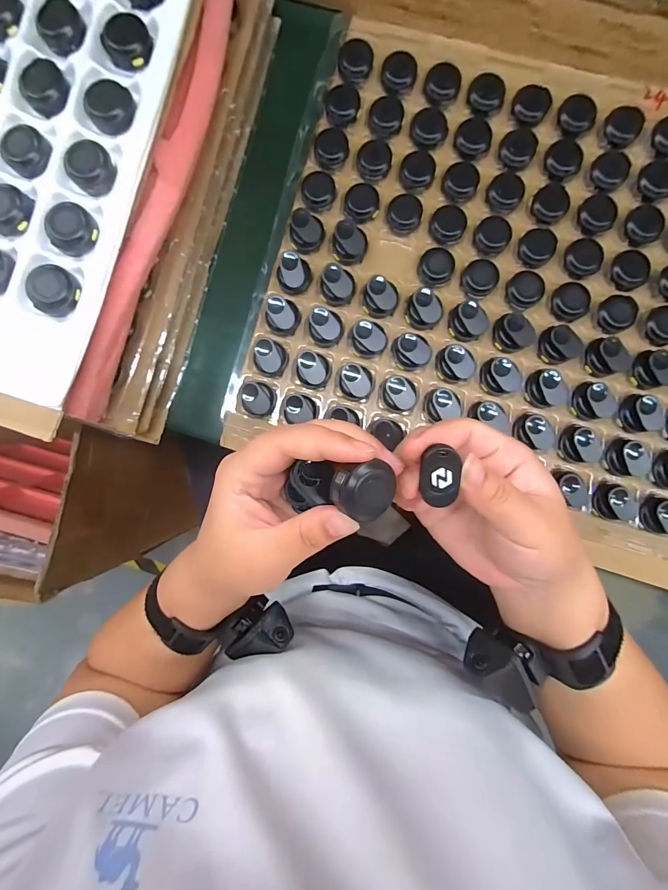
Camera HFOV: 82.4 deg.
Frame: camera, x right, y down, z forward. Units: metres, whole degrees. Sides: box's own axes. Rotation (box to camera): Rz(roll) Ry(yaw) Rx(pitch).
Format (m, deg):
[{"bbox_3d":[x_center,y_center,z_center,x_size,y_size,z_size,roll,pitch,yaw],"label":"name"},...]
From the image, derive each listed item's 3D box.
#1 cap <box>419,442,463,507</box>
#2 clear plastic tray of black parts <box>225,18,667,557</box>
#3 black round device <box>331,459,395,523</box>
[{"bbox_3d":[0.048,0.014,0.175,0.017,0.007,0.025,1,89,4],"label":"cap"},{"bbox_3d":[0.191,-0.121,0.302,0.491,0.023,0.340,18,91,4],"label":"clear plastic tray of black parts"},{"bbox_3d":[0.010,0.021,0.177,0.031,0.018,0.027,-17,109,-24],"label":"black round device"}]

